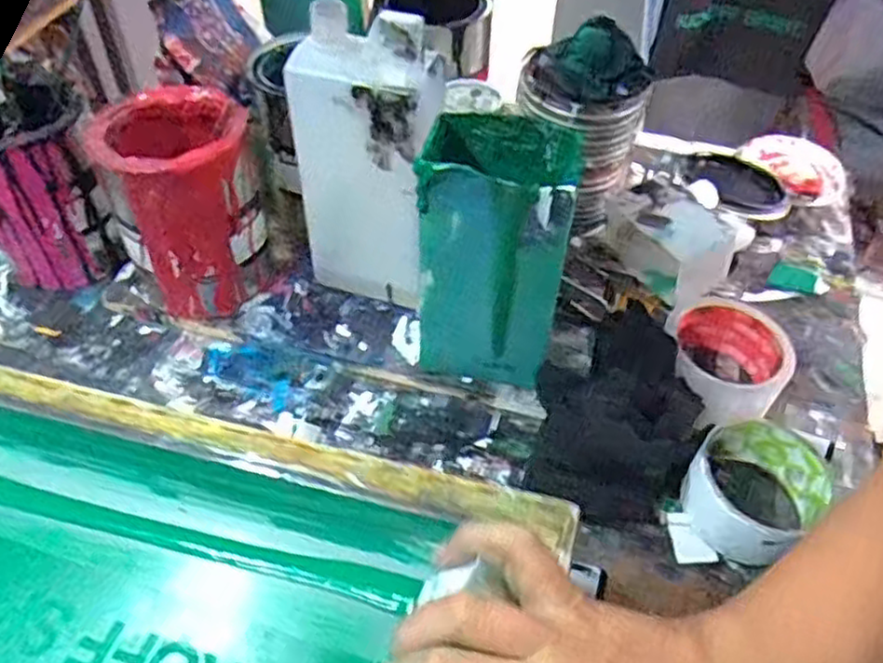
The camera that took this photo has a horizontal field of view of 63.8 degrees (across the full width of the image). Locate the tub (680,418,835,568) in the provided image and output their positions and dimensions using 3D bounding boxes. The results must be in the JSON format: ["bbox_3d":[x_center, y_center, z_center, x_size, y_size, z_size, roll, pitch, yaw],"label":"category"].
[{"bbox_3d":[0.200,0.104,0.463,0.083,0.053,0.077,1,47,-1],"label":"tub"}]

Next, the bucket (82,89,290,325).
[{"bbox_3d":[-0.193,-0.091,0.552,0.101,0.162,0.099,1,47,-1],"label":"bucket"}]

